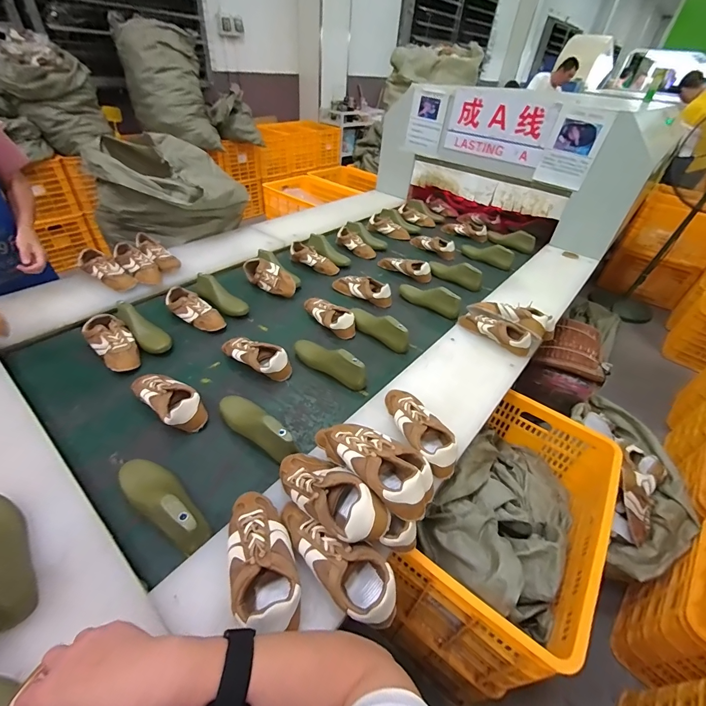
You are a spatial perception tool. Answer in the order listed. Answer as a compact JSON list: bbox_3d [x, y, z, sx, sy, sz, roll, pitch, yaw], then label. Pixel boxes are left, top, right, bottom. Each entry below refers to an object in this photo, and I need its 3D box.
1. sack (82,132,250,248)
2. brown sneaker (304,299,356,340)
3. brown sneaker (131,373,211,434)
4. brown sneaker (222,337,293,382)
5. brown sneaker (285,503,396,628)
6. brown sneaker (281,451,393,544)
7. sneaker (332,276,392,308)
[{"bbox_3d":[-0.788,-0.700,1.484,0.570,0.300,0.531,-17,47,-23],"label":"sack"},{"bbox_3d":[-0.078,-0.130,1.150,0.092,0.067,0.223,-26,51,-30],"label":"brown sneaker"},{"bbox_3d":[-0.445,0.104,0.833,0.228,0.072,0.092,31,48,25],"label":"brown sneaker"},{"bbox_3d":[-0.272,0.007,0.969,0.225,0.079,0.085,25,46,21],"label":"brown sneaker"},{"bbox_3d":[-0.035,0.328,0.551,0.225,0.073,0.086,27,46,22],"label":"brown sneaker"},{"bbox_3d":[-0.051,0.239,0.610,0.239,0.082,0.094,19,41,40],"label":"brown sneaker"},{"bbox_3d":[0.037,-0.246,1.290,0.229,0.073,0.089,28,47,23],"label":"sneaker"}]

